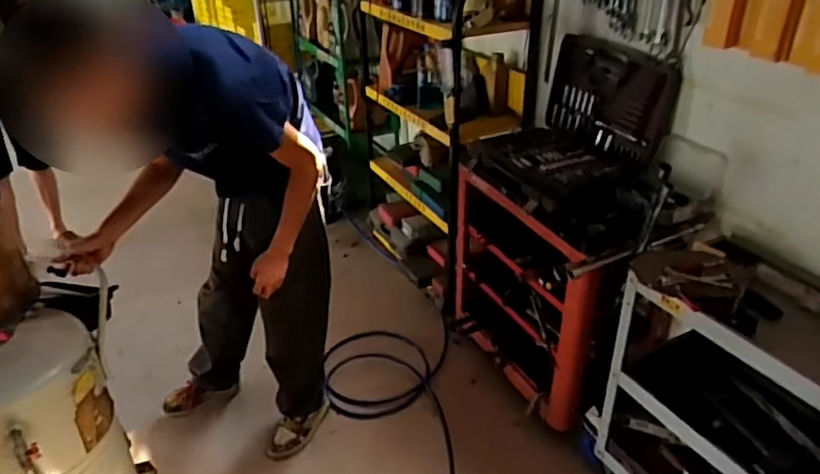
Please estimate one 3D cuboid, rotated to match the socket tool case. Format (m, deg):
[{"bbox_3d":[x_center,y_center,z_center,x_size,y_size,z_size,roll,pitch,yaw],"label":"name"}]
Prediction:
[{"bbox_3d":[0.420,-0.350,1.764,0.348,0.324,0.495,-16,33,-23],"label":"socket tool case"}]

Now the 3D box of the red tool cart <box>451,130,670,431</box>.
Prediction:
[{"bbox_3d":[0.422,0.095,1.857,0.328,0.728,0.670,-14,32,-21],"label":"red tool cart"}]

